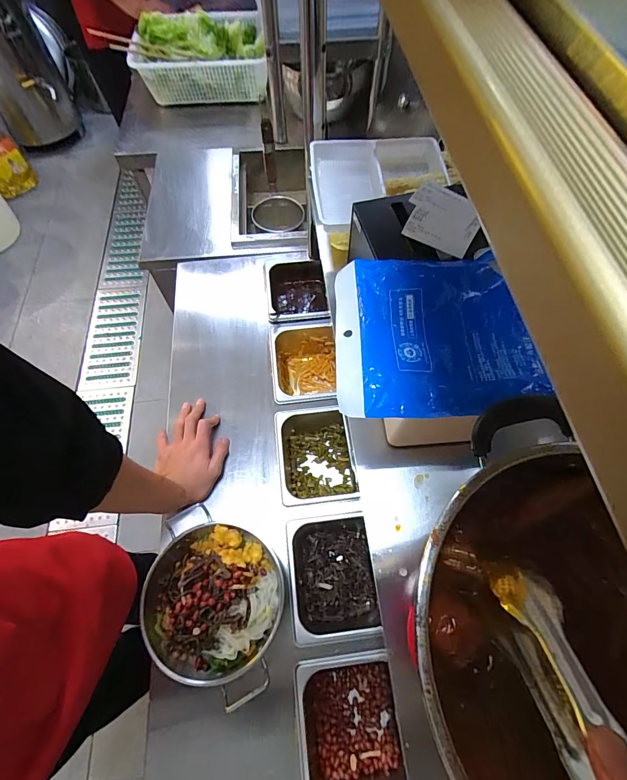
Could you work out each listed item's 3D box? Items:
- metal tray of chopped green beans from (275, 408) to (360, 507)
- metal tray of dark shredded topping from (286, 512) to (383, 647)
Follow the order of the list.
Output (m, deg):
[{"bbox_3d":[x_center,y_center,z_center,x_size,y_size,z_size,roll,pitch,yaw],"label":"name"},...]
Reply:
[{"bbox_3d":[0.005,0.130,0.676,0.134,0.092,0.165,-6,64,-4],"label":"metal tray of chopped green beans"},{"bbox_3d":[0.038,0.298,0.594,0.153,0.079,0.173,-6,64,-4],"label":"metal tray of dark shredded topping"}]

